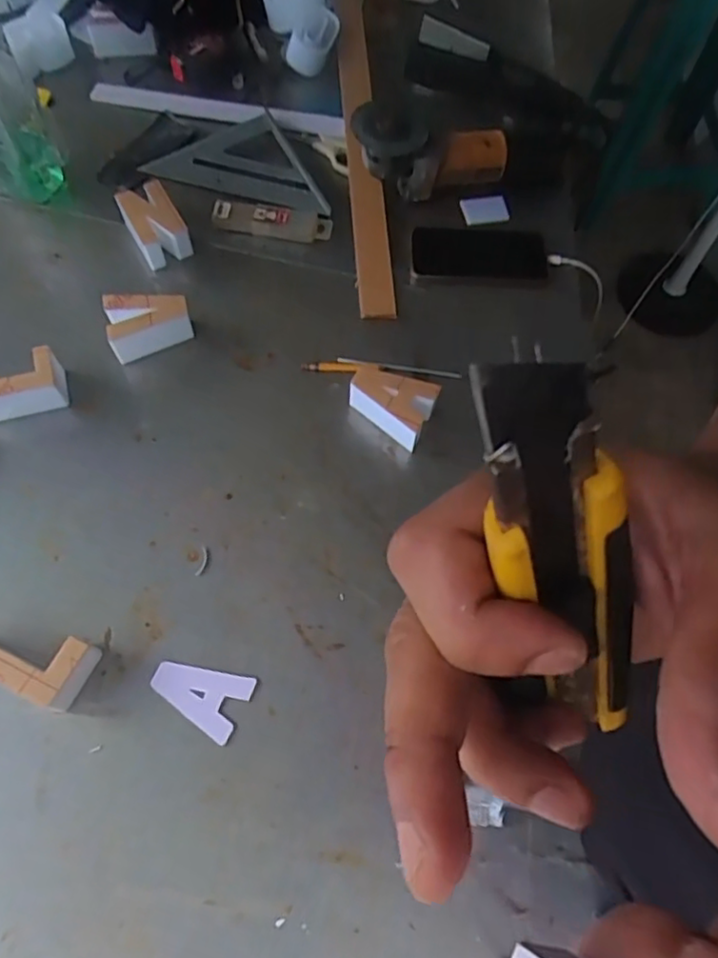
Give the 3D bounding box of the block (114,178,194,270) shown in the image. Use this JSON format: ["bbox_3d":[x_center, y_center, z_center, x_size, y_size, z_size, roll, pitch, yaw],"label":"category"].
[{"bbox_3d":[-0.235,-0.294,0.733,0.058,0.045,0.091,-26,68,-13],"label":"block"}]

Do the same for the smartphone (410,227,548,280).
[{"bbox_3d":[0.143,-0.269,0.750,0.162,0.014,0.081,-2,65,-2],"label":"smartphone"}]

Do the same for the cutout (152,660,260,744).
[{"bbox_3d":[-0.136,0.181,0.543,0.082,0.004,0.054,24,66,10],"label":"cutout"}]

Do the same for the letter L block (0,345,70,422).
[{"bbox_3d":[-0.343,-0.093,0.639,0.087,0.052,0.051,-17,66,-9],"label":"letter L block"}]

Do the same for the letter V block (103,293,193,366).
[{"bbox_3d":[-0.221,-0.162,0.676,0.081,0.049,0.057,-12,66,-7],"label":"letter V block"}]

